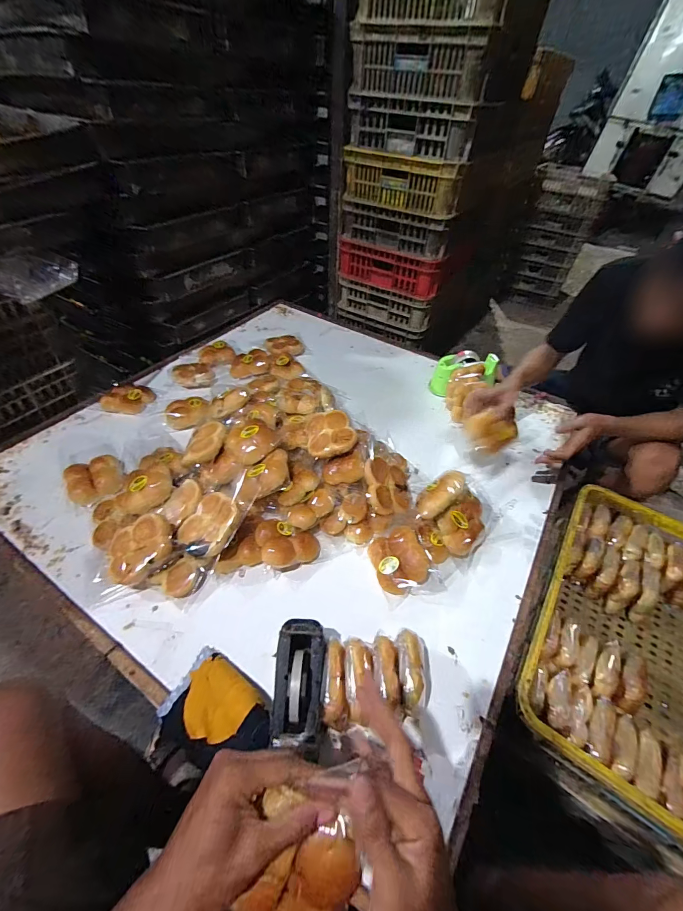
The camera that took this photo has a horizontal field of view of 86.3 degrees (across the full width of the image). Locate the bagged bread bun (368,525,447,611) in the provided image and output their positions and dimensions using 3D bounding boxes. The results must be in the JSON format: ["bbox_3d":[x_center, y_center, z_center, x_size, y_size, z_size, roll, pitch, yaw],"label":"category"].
[{"bbox_3d":[0.120,0.209,0.712,0.114,0.055,0.148,-20,51,-22],"label":"bagged bread bun"}]

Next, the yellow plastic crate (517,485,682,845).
[{"bbox_3d":[0.612,0.376,0.721,0.427,0.144,0.604,29,51,22],"label":"yellow plastic crate"}]

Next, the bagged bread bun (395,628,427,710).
[{"bbox_3d":[0.104,0.316,0.539,0.039,0.039,0.101,2,46,-2],"label":"bagged bread bun"}]

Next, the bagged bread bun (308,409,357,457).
[{"bbox_3d":[-0.023,-0.043,0.819,0.100,0.070,0.103,2,46,-2],"label":"bagged bread bun"}]

